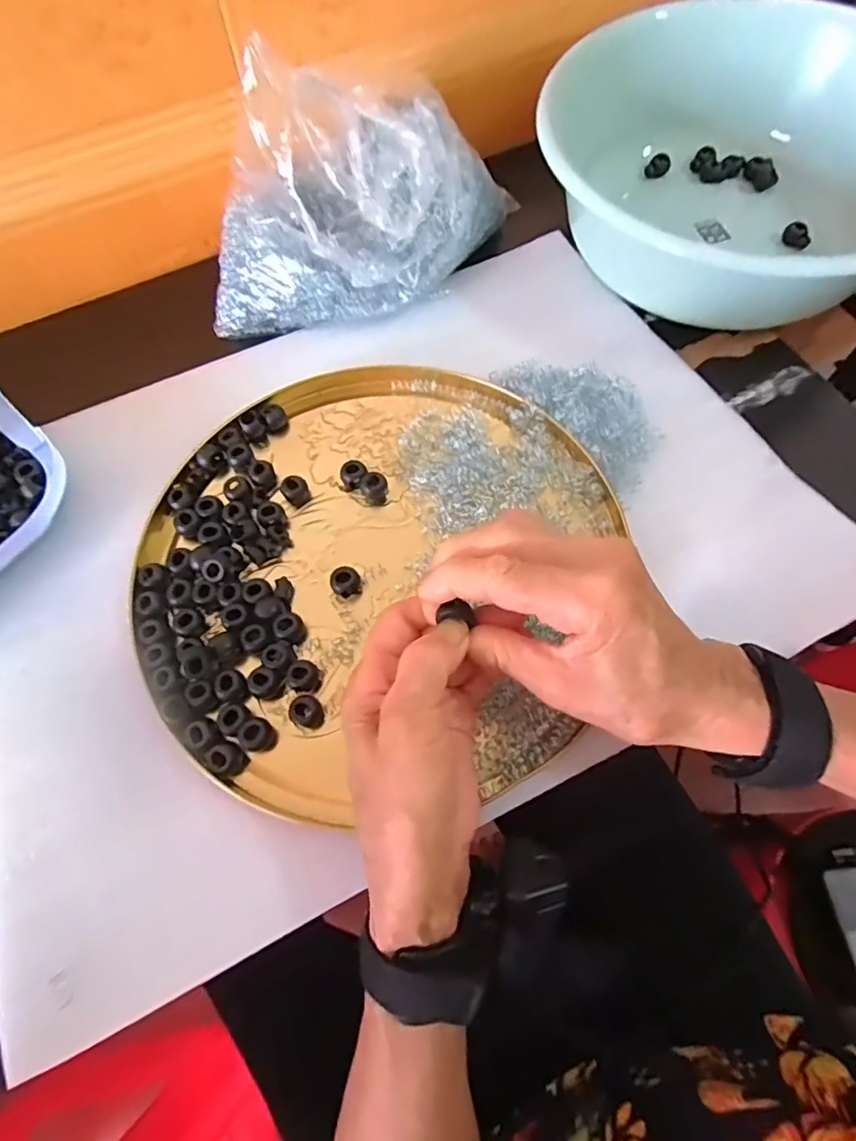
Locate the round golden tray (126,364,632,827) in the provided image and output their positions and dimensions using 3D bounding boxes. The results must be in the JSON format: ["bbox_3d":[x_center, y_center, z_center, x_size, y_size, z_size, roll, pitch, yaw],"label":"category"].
[{"bbox_3d":[-0.039,-0.009,0.346,0.271,0.030,0.289,-1,67,2],"label":"round golden tray"}]

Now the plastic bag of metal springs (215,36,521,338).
[{"bbox_3d":[-0.051,-0.258,0.381,0.242,0.141,0.092,-11,67,0],"label":"plastic bag of metal springs"}]

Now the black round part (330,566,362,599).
[{"bbox_3d":[-0.050,0.007,0.339,0.018,0.011,0.017,-1,67,2],"label":"black round part"}]

